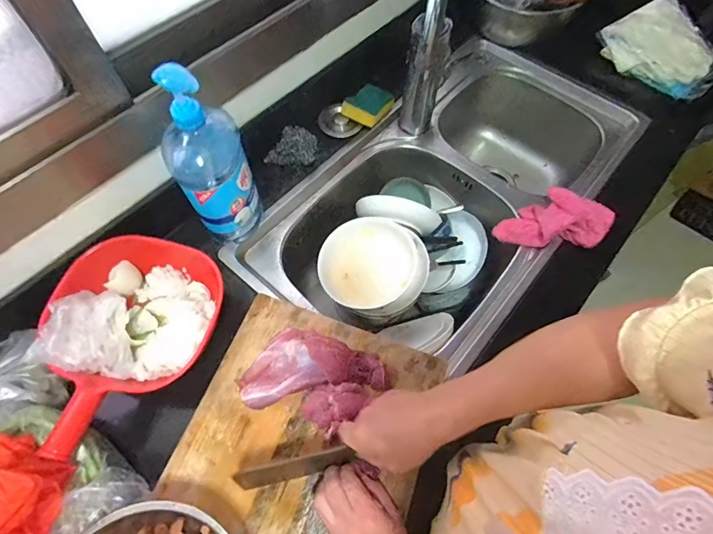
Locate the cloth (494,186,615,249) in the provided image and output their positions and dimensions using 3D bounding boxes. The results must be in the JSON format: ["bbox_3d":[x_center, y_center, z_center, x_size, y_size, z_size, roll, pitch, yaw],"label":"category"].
[{"bbox_3d":[0.329,-0.072,0.663,0.142,0.081,0.104,32,67,14],"label":"cloth"}]

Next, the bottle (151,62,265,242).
[{"bbox_3d":[-0.194,-0.133,0.538,0.096,0.267,0.077,-20,65,-11],"label":"bottle"}]

